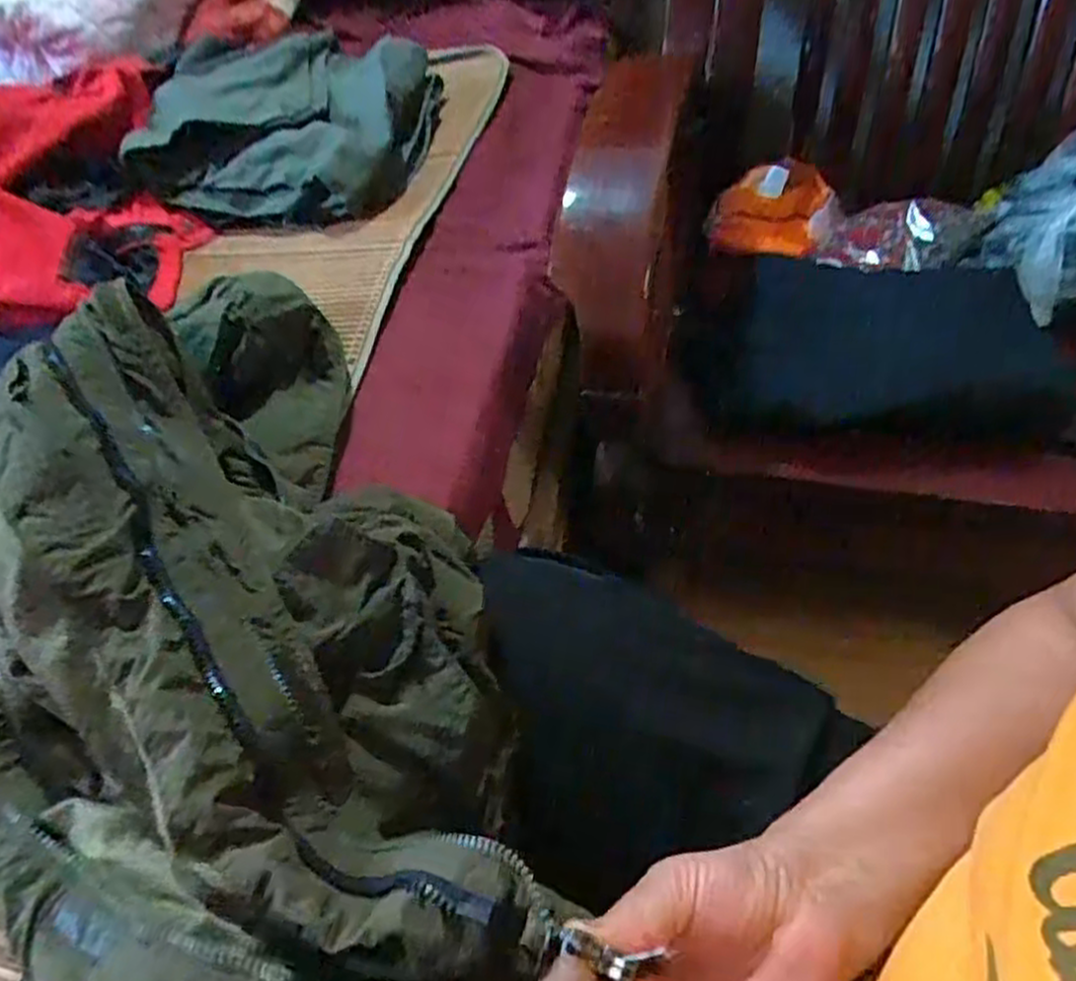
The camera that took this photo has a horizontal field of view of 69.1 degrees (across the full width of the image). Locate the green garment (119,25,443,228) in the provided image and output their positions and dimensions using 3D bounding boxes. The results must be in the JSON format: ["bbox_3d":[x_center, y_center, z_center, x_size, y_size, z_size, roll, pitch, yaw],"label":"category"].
[{"bbox_3d":[-0.248,-0.394,0.825,0.265,0.071,0.303,8,51,12],"label":"green garment"}]

